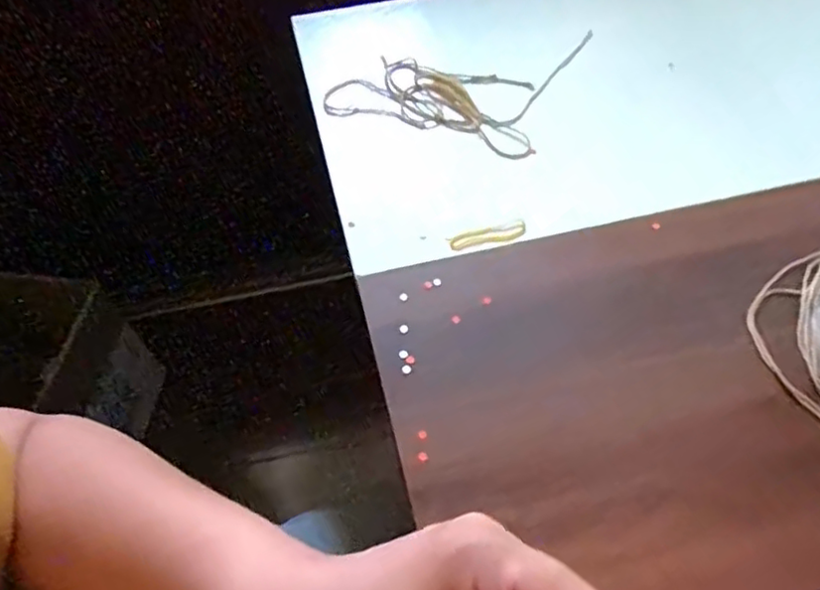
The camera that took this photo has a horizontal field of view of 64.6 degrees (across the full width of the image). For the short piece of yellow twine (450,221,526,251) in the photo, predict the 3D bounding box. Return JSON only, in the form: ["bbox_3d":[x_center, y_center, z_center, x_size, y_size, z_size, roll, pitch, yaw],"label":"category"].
[{"bbox_3d":[0.054,-0.041,0.451,0.054,0.006,0.013,-10,59,-4],"label":"short piece of yellow twine"}]

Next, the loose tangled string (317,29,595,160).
[{"bbox_3d":[0.040,-0.178,0.536,0.179,0.025,0.140,15,60,11],"label":"loose tangled string"}]

